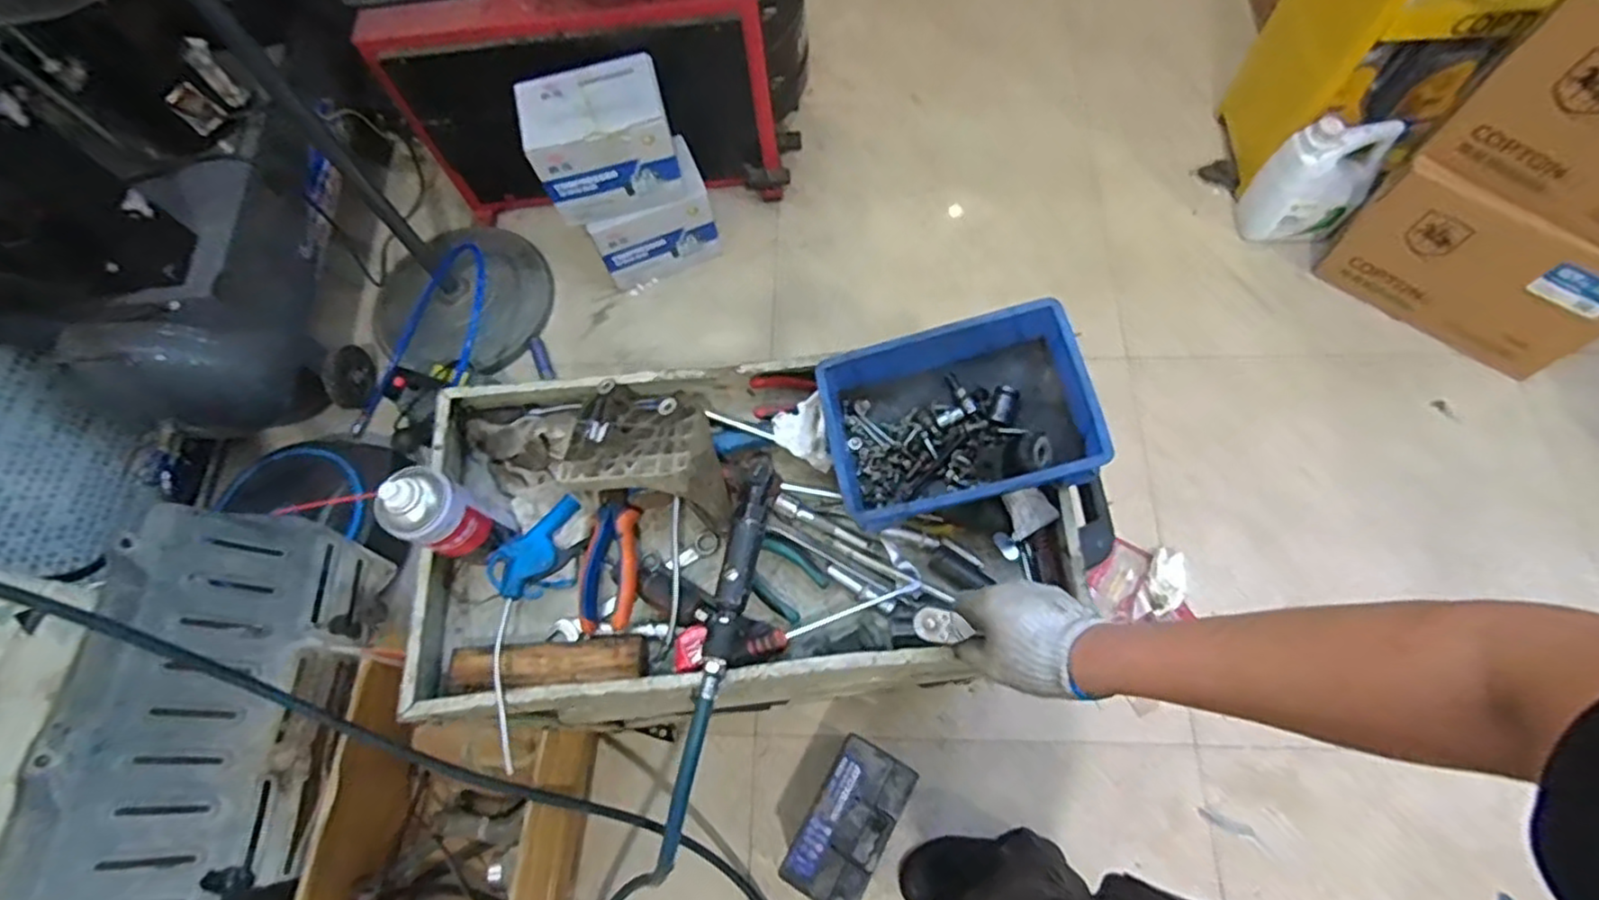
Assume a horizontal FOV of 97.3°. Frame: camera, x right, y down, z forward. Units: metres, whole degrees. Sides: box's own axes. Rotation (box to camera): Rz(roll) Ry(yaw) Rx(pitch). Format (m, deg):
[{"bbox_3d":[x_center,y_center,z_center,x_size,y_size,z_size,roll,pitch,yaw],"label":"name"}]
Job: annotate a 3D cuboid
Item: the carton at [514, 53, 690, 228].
[{"bbox_3d":[-0.405,-0.643,1.470,0.279,0.218,0.183,-13,67,-1],"label":"carton"}]

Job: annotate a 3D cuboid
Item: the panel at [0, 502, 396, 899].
[{"bbox_3d":[-0.870,0.451,1.016,0.066,0.349,0.748,-17,59,30],"label":"panel"}]

